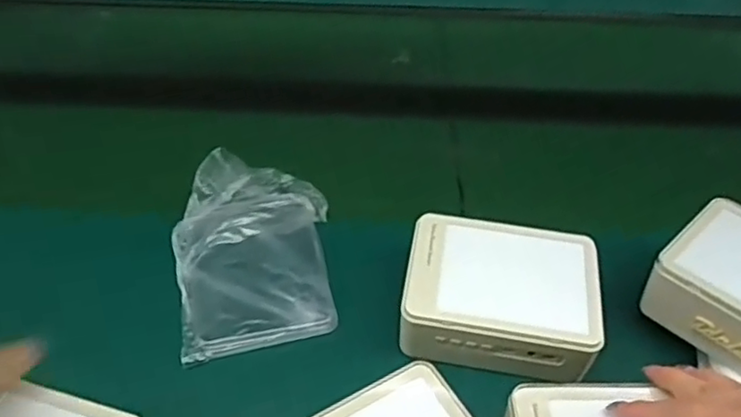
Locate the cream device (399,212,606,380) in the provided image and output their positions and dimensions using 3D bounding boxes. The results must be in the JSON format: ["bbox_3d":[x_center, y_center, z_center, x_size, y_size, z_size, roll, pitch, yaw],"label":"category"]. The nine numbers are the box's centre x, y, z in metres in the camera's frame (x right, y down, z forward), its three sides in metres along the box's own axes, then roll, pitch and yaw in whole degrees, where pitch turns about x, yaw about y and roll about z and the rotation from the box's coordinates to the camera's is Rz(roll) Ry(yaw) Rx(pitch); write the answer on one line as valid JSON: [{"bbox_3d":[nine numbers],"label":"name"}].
[{"bbox_3d":[0.097,0.061,0.483,0.139,0.043,0.111,7,44,6],"label":"cream device"}]

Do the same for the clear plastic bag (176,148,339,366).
[{"bbox_3d":[-0.094,0.031,0.530,0.129,0.049,0.173,-8,44,-10],"label":"clear plastic bag"}]

